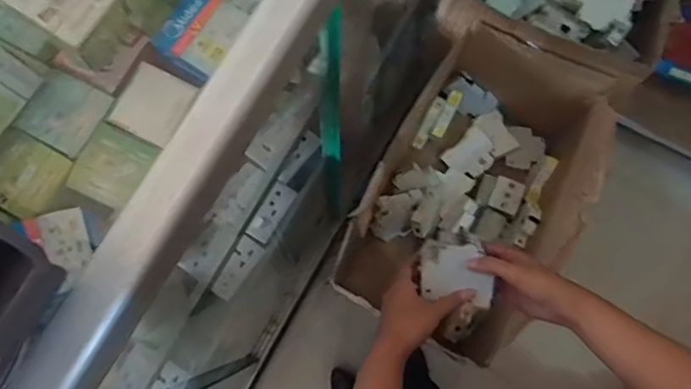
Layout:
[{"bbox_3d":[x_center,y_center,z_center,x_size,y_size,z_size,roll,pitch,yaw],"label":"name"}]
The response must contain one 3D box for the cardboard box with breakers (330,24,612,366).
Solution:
[{"bbox_3d":[0.198,-0.001,0.829,0.245,0.198,0.430,27,78,5],"label":"cardboard box with breakers"}]

